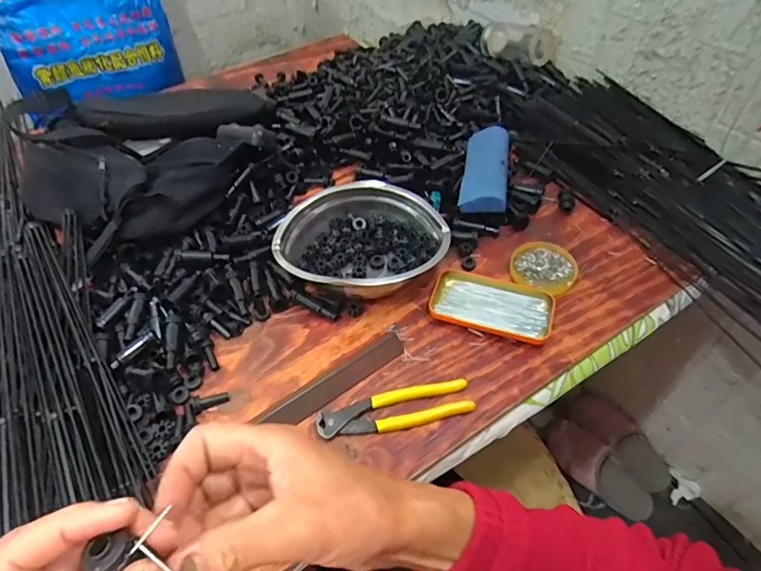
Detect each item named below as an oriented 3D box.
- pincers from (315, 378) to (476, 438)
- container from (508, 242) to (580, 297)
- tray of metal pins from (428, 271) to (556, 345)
[{"bbox_3d":[0.015,0.133,0.524,0.163,0.017,0.040,-10,51,-7],"label":"pincers"},{"bbox_3d":[0.213,-0.021,0.646,0.085,0.015,0.083,-1,50,1],"label":"container"},{"bbox_3d":[0.136,0.024,0.601,0.143,0.023,0.080,15,52,14],"label":"tray of metal pins"}]

